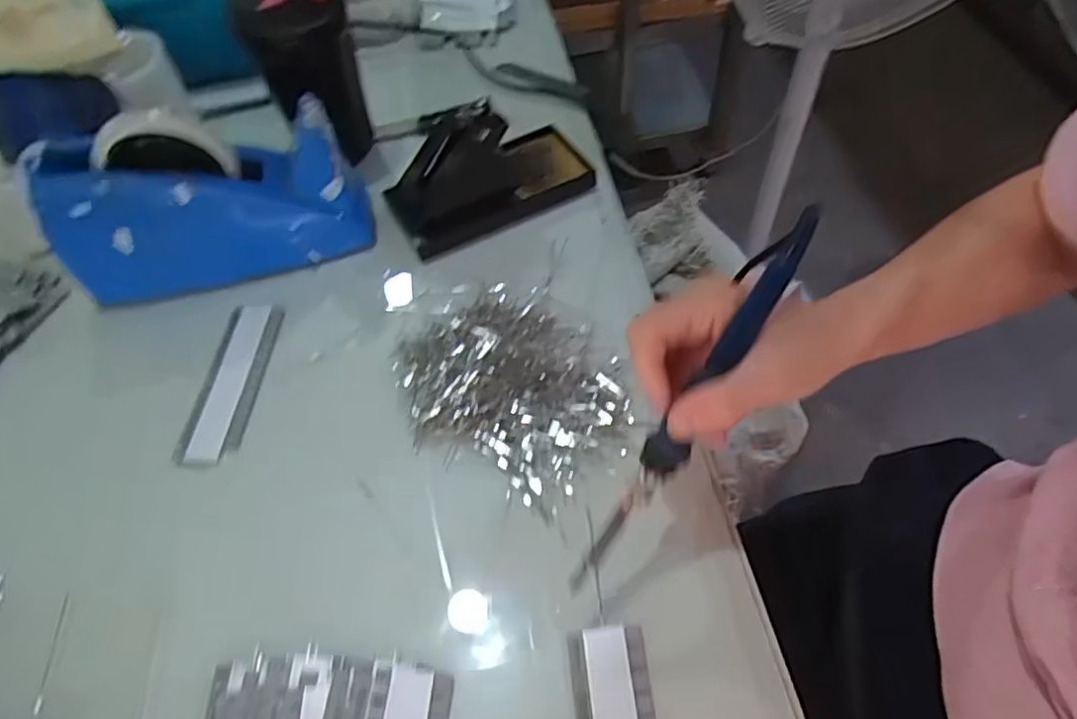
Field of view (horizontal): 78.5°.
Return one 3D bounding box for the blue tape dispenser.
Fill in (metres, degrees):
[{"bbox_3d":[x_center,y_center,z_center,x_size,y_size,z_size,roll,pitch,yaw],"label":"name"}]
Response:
[{"bbox_3d":[-0.236,-0.119,0.478,0.209,0.112,0.072,-13,55,-6],"label":"blue tape dispenser"}]

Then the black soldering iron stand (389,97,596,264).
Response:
[{"bbox_3d":[-0.039,-0.154,0.511,0.159,0.073,0.077,-30,58,-17],"label":"black soldering iron stand"}]

